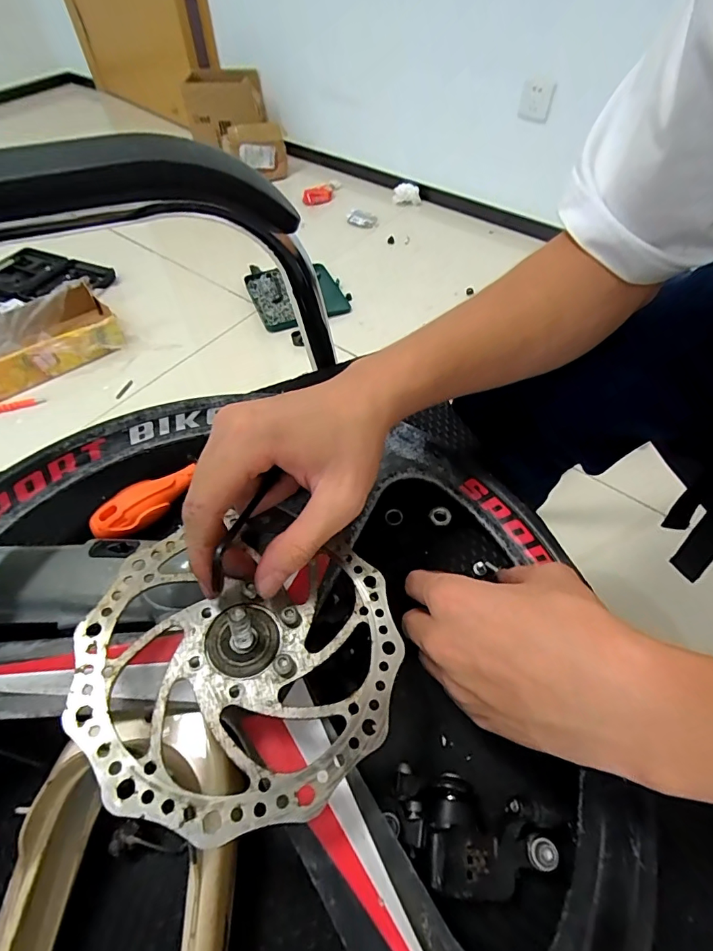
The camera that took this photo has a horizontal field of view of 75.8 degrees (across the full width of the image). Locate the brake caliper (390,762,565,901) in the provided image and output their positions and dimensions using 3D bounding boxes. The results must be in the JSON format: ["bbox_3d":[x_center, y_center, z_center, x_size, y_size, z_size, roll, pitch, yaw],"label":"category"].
[{"bbox_3d":[0.055,0.177,0.224,0.075,0.038,0.045,13,55,10],"label":"brake caliper"}]

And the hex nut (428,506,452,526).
[{"bbox_3d":[0.063,0.030,0.345,0.016,0.004,0.015,-17,56,-11],"label":"hex nut"}]

